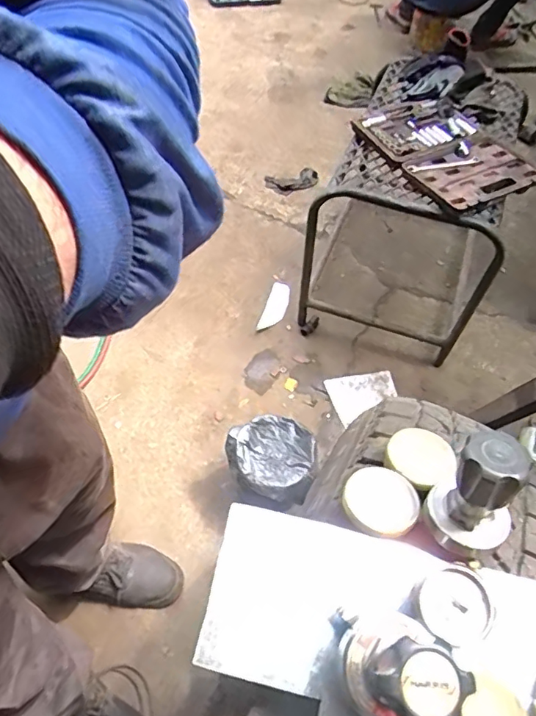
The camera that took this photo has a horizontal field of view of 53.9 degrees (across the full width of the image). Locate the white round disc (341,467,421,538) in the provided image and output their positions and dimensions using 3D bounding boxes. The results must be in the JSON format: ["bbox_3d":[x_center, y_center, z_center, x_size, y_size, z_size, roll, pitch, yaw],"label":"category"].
[{"bbox_3d":[0.107,0.135,0.499,0.068,0.013,0.067,-30,61,-20],"label":"white round disc"}]

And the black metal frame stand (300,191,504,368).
[{"bbox_3d":[0.298,-0.180,1.334,0.441,0.504,0.093,20,57,12],"label":"black metal frame stand"}]

